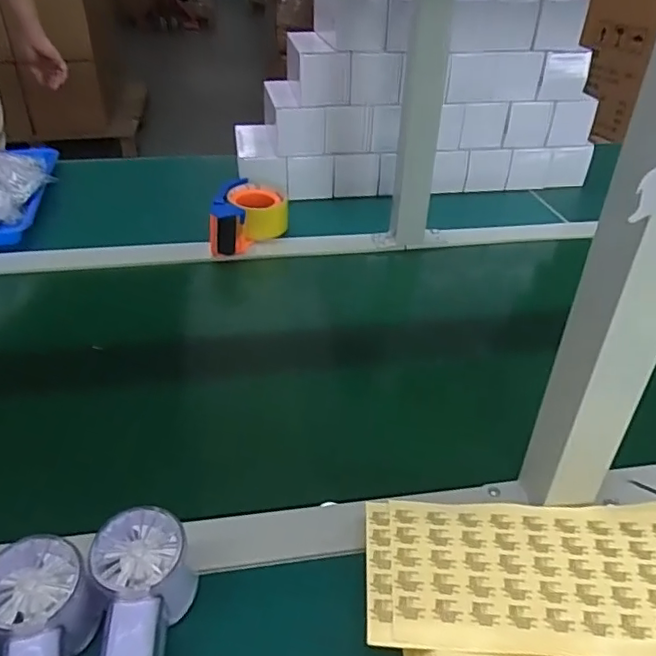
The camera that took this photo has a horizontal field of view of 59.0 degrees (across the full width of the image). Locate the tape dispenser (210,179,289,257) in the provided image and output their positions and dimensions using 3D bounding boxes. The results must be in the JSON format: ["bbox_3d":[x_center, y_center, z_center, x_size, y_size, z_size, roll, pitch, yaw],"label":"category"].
[{"bbox_3d":[-0.102,-0.154,0.781,0.091,0.066,0.140,3,35,1],"label":"tape dispenser"}]

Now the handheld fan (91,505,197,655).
[{"bbox_3d":[-0.107,0.182,0.332,0.049,0.051,0.146,-4,53,-6],"label":"handheld fan"}]

